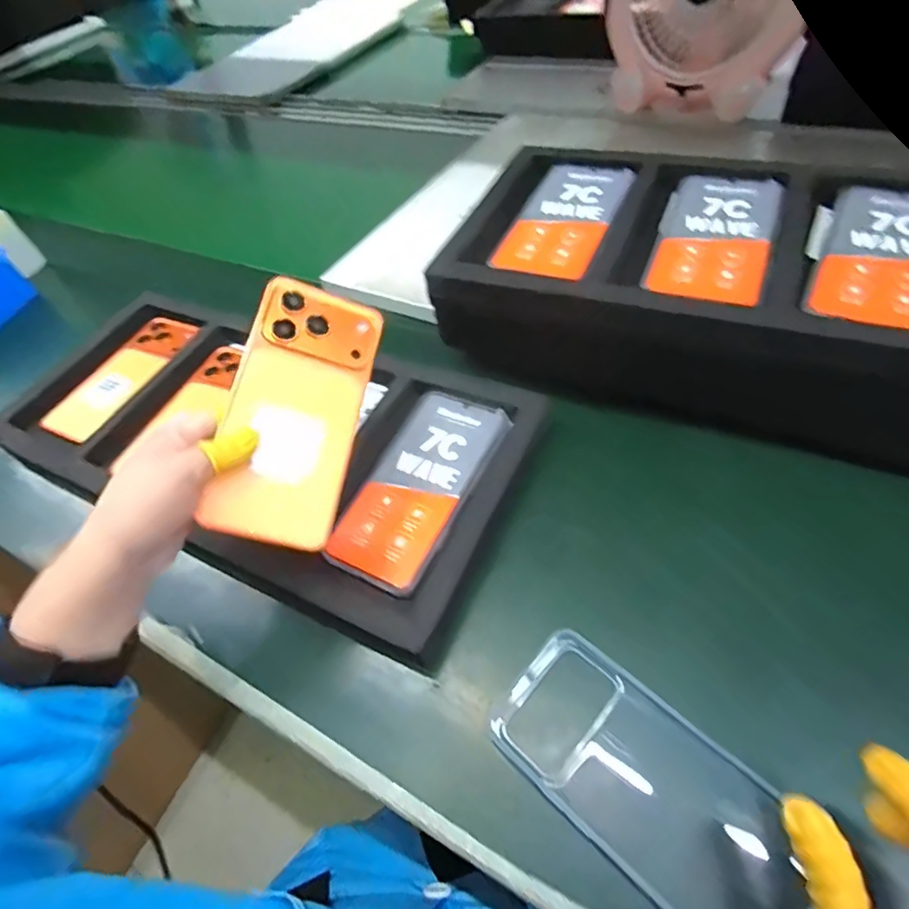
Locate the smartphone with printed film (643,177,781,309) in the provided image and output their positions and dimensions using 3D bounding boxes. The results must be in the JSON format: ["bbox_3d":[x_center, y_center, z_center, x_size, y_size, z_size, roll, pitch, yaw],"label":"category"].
[{"bbox_3d":[0.195,-0.165,0.399,0.076,0.009,0.155,15,56,20],"label":"smartphone with printed film"}]

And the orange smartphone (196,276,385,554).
[{"bbox_3d":[-0.098,-0.027,0.329,0.076,0.007,0.162,17,73,-15],"label":"orange smartphone"}]

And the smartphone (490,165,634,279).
[{"bbox_3d":[0.092,-0.196,0.440,0.073,0.010,0.169,17,57,21],"label":"smartphone"}]

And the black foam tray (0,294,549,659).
[{"bbox_3d":[-0.182,-0.022,0.462,0.479,0.046,0.214,19,56,20],"label":"black foam tray"}]

